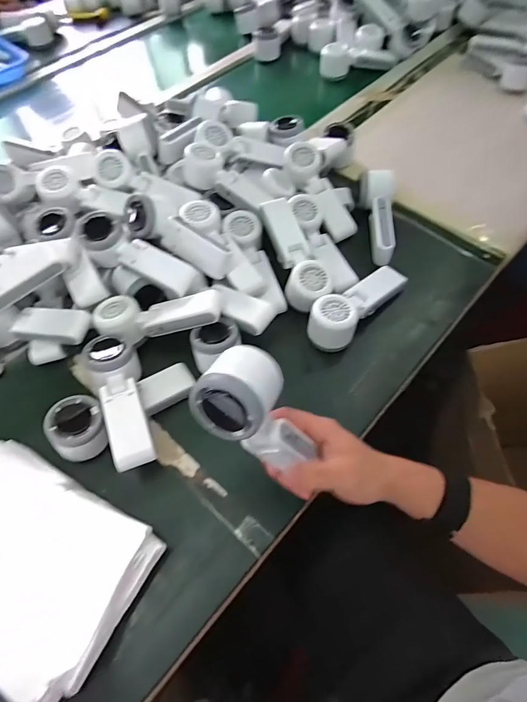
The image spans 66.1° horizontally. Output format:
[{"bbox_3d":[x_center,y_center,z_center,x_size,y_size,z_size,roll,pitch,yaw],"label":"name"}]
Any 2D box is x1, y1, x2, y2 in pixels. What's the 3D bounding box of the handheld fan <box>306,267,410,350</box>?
[{"bbox_3d":[0.126,-0.062,0.545,0.059,0.063,0.160,39,68,23],"label":"handheld fan"}]

